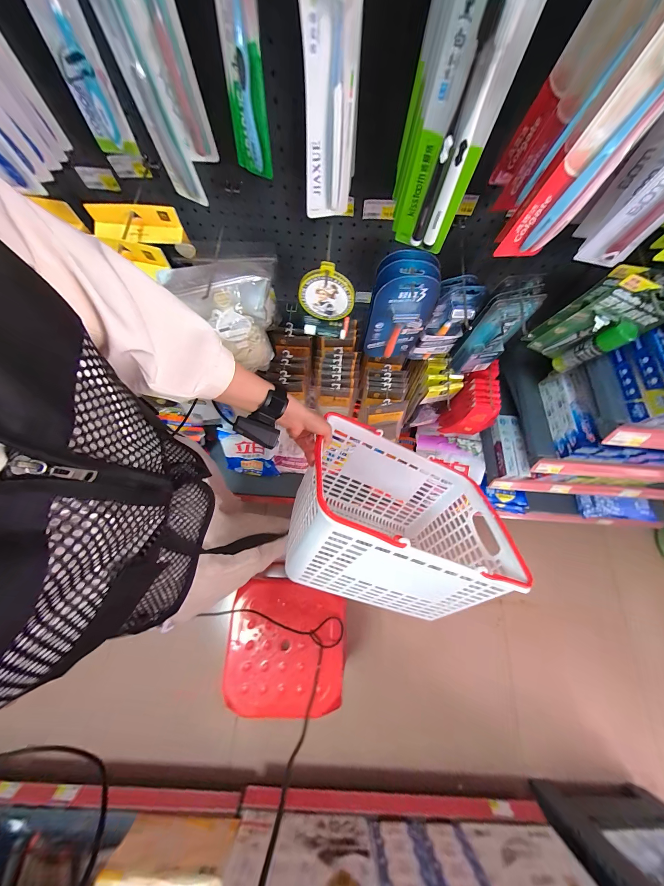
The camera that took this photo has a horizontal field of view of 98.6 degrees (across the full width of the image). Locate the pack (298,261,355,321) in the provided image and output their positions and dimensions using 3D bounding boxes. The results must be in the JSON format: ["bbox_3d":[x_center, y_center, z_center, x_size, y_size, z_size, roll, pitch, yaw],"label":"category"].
[{"bbox_3d":[-0.009,-0.228,0.438,0.084,0.094,0.007,9,69,1],"label":"pack"}]

